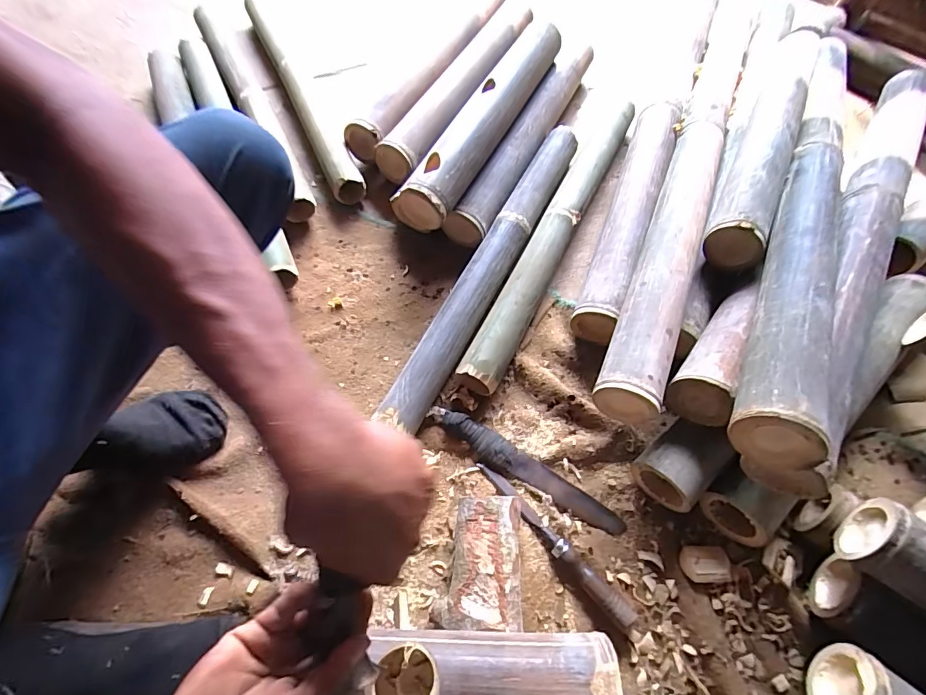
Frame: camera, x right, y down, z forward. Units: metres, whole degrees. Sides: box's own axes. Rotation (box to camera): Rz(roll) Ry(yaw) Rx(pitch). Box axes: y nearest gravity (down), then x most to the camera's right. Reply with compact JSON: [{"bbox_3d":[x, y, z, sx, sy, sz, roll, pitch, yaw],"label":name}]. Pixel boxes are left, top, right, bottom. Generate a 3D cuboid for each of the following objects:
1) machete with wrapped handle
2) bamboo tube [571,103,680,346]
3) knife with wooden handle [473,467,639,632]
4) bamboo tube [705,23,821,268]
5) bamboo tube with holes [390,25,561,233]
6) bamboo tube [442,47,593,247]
[{"bbox_3d":[0.077,0.154,0.565,0.278,0.021,0.039,30,67,14],"label":"machete with wrapped handle"},{"bbox_3d":[0.278,-0.235,0.732,0.071,0.064,0.500,20,65,10],"label":"bamboo tube"},{"bbox_3d":[0.104,0.229,0.527,0.025,0.020,0.237,-40,70,-18],"label":"knife with wooden handle"},{"bbox_3d":[0.500,-0.351,0.712,0.077,0.069,0.559,26,66,12],"label":"bamboo tube"},{"bbox_3d":[0.027,-0.386,0.749,0.113,0.098,0.468,24,65,12],"label":"bamboo tube with holes"},{"bbox_3d":[0.132,-0.399,0.808,0.071,0.068,0.540,28,66,13],"label":"bamboo tube"}]

